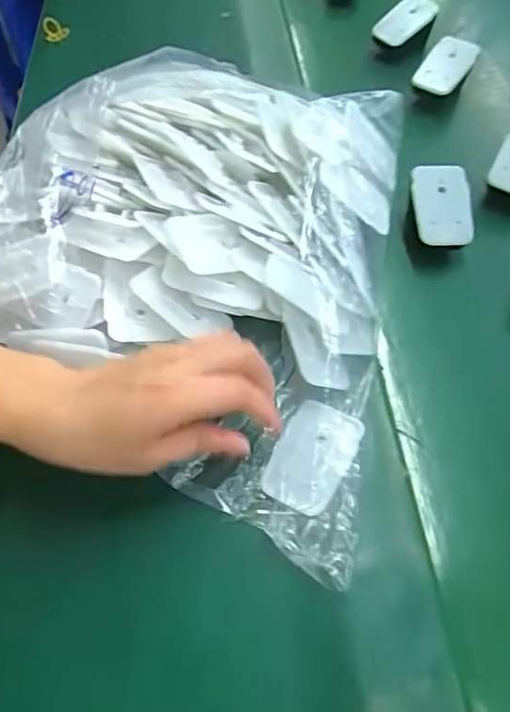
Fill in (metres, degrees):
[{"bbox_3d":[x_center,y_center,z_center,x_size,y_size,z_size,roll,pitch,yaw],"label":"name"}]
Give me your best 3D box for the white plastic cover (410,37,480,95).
[{"bbox_3d":[0.185,-0.280,0.504,0.041,0.056,0.013,31,26,-19],"label":"white plastic cover"}]

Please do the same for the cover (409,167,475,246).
[{"bbox_3d":[0.144,-0.117,0.404,0.041,0.011,0.063,-4,81,18],"label":"cover"}]

